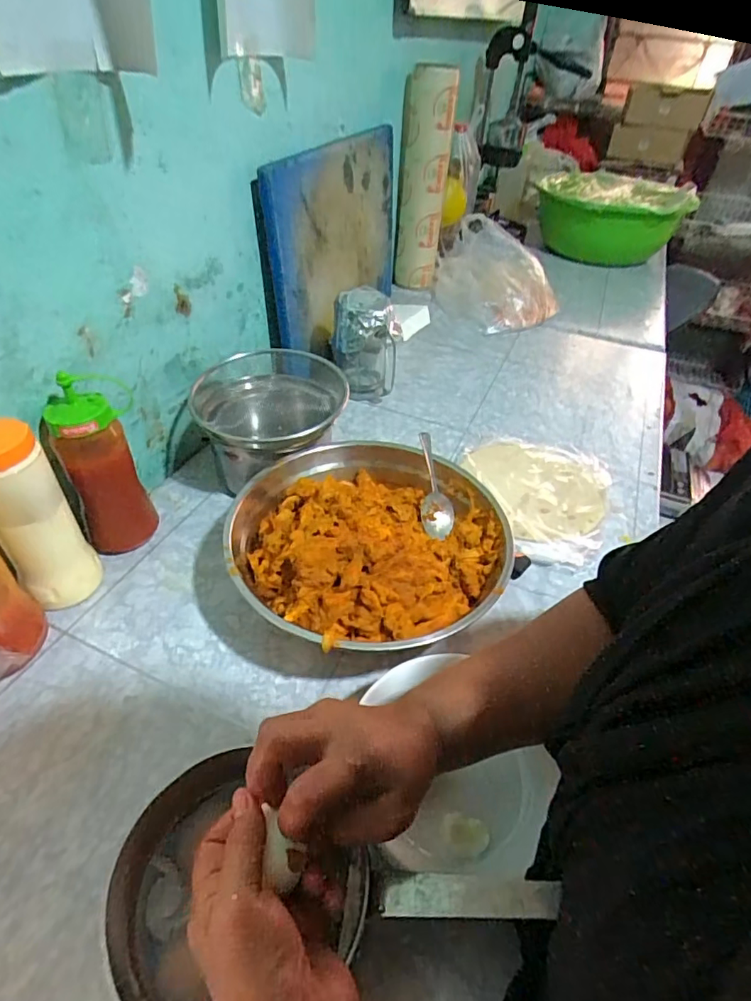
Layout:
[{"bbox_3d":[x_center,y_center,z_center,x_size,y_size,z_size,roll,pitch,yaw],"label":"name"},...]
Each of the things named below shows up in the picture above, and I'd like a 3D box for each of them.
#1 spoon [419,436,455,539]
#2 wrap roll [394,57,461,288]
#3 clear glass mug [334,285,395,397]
[{"bbox_3d":[0.071,-0.022,0.606,0.038,0.036,0.141,4,41,-1],"label":"spoon"},{"bbox_3d":[0.098,-0.653,1.092,0.098,0.391,0.110,9,42,5],"label":"wrap roll"},{"bbox_3d":[-0.016,-0.252,0.847,0.103,0.169,0.093,2,42,-3],"label":"clear glass mug"}]

